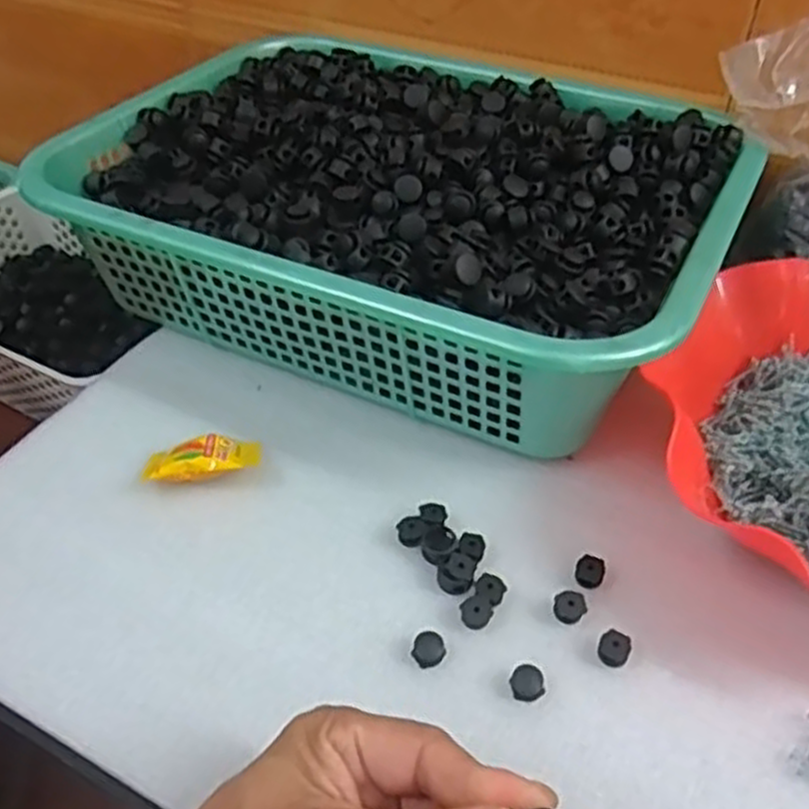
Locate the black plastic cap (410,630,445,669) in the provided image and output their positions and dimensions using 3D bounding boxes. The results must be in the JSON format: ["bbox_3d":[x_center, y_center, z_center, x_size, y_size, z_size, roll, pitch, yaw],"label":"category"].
[{"bbox_3d":[0.010,0.106,0.343,0.013,0.008,0.013,0,45,0],"label":"black plastic cap"}]

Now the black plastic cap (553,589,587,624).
[{"bbox_3d":[0.074,0.091,0.357,0.014,0.009,0.012,13,47,13],"label":"black plastic cap"}]

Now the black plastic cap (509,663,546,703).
[{"bbox_3d":[0.051,0.116,0.333,0.013,0.008,0.013,0,45,0],"label":"black plastic cap"}]

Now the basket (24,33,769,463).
[{"bbox_3d":[-0.002,-0.127,0.504,0.386,0.084,0.286,19,48,19],"label":"basket"}]

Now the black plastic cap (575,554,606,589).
[{"bbox_3d":[0.086,0.077,0.369,0.013,0.008,0.013,0,45,0],"label":"black plastic cap"}]

